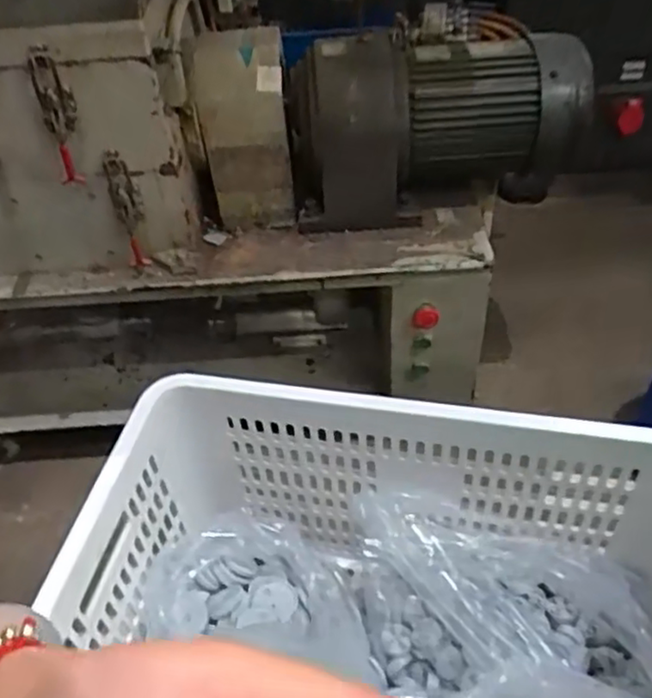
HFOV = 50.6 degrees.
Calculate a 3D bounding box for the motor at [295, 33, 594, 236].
[{"bbox_3d":[0.189,-0.370,1.117,0.418,0.241,0.218,-6,45,0],"label":"motor"}]

